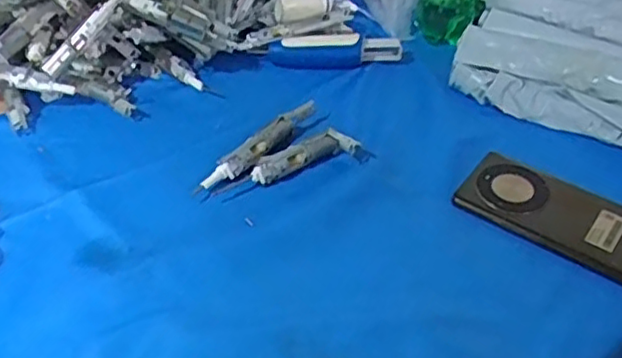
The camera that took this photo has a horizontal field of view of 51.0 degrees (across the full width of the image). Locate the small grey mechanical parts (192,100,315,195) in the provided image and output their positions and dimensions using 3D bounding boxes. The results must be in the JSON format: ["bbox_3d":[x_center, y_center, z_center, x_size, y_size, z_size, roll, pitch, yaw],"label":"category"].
[{"bbox_3d":[-0.046,-0.029,0.558,0.024,0.017,0.132,26,49,25],"label":"small grey mechanical parts"}]

